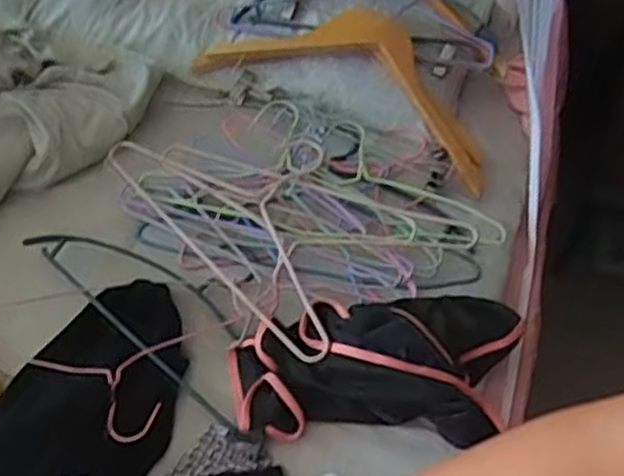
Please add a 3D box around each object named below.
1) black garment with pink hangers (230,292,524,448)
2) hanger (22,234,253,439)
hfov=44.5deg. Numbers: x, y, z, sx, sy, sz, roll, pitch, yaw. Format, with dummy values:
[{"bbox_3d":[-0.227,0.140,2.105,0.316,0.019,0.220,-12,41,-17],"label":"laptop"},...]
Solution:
[{"bbox_3d":[0.072,0.134,0.832,0.309,0.061,0.165,2,54,0],"label":"black garment with pink hangers"},{"bbox_3d":[-0.172,0.064,0.903,0.363,0.010,0.148,36,61,22],"label":"hanger"}]

